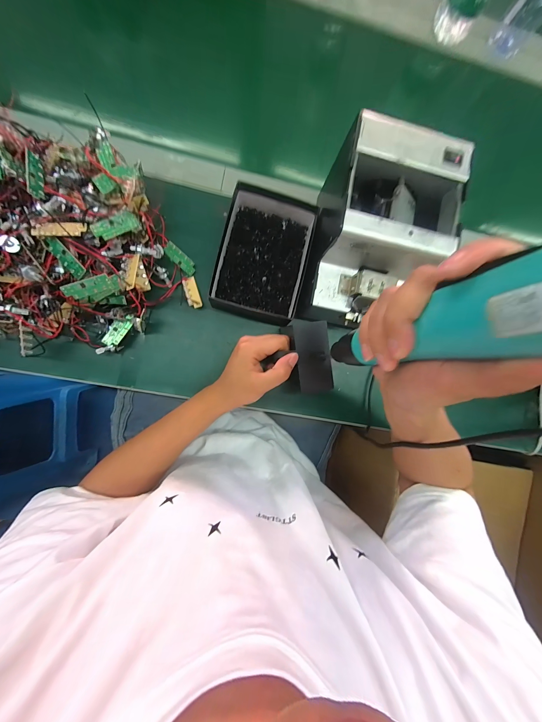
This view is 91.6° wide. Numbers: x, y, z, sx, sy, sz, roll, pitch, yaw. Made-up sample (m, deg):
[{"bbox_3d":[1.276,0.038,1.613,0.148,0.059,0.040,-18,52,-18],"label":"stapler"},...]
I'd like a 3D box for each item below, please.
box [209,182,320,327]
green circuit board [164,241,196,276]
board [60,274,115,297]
[{"bbox_3d":[-0.010,-0.144,0.365,0.118,0.047,0.166,12,86,-7],"label":"box"},{"bbox_3d":[-0.124,-0.140,0.362,0.048,0.005,0.018,45,83,-19],"label":"green circuit board"},{"bbox_3d":[-0.200,-0.080,0.288,0.047,0.019,0.007,-24,50,-11],"label":"board"}]

